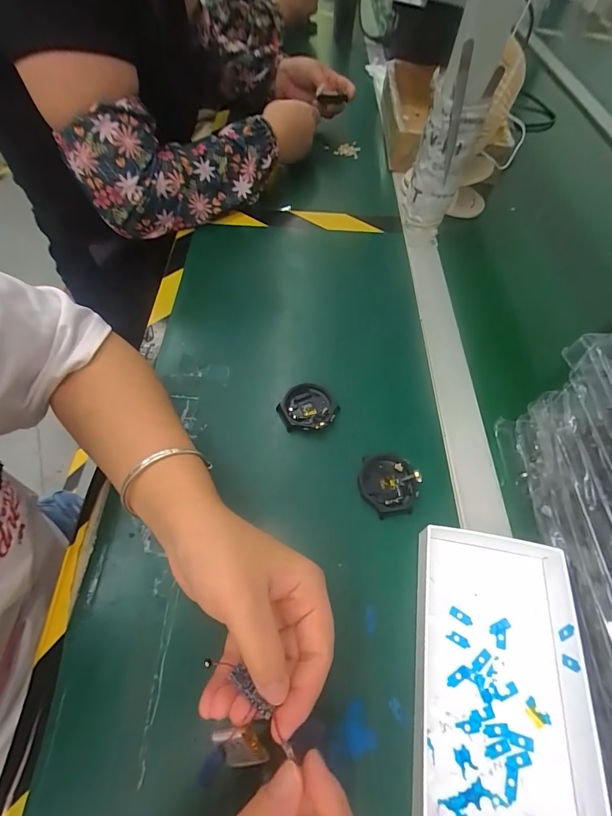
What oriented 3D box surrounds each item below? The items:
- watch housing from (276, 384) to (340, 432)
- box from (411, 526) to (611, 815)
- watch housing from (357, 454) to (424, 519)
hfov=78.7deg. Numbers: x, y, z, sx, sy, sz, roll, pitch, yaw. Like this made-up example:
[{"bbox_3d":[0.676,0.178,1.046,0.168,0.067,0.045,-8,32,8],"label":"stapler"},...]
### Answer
[{"bbox_3d":[0.002,-0.001,0.353,0.054,0.011,0.048,10,58,2],"label":"watch housing"},{"bbox_3d":[0.127,0.175,0.240,0.107,0.025,0.173,9,58,2],"label":"box"},{"bbox_3d":[0.069,0.064,0.315,0.049,0.013,0.050,2,58,-3],"label":"watch housing"}]

